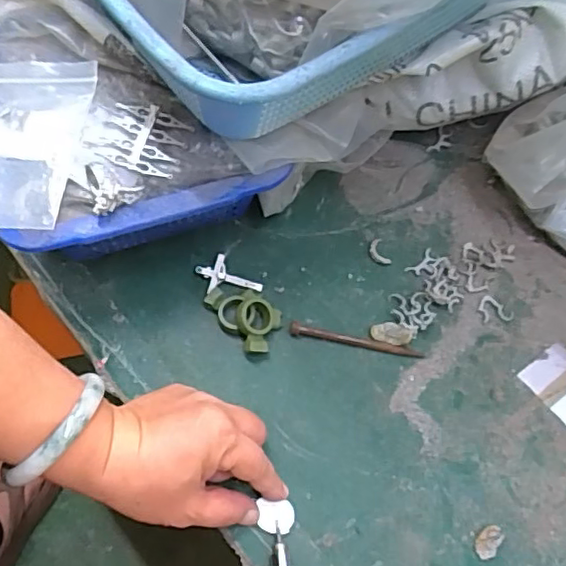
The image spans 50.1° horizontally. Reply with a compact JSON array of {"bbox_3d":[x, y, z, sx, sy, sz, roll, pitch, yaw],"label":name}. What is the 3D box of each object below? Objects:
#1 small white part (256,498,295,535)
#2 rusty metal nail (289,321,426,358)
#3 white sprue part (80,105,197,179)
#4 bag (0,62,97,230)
[{"bbox_3d":[-0.004,0.143,0.371,0.022,0.004,0.018,5,62,-1],"label":"small white part"},{"bbox_3d":[0.052,0.041,0.429,0.094,0.006,0.009,12,63,3],"label":"rusty metal nail"},{"bbox_3d":[-0.095,-0.093,0.385,0.063,0.007,0.042,23,78,12],"label":"white sprue part"},{"bbox_3d":[-0.166,-0.087,0.382,0.075,0.011,0.121,4,67,7],"label":"bag"}]

